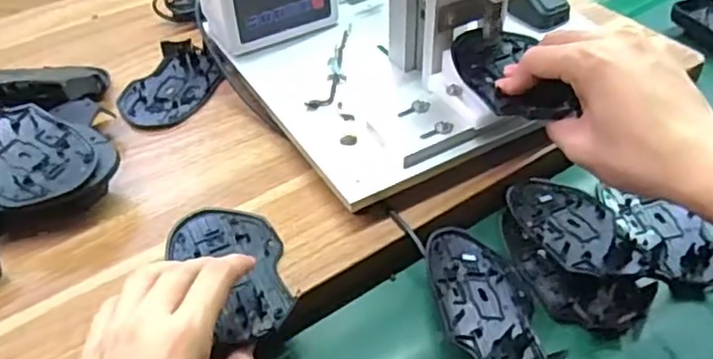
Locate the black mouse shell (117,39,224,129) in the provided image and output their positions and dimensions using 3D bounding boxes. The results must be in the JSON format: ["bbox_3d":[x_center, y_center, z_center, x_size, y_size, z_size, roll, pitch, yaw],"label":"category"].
[{"bbox_3d":[-0.162,-0.085,0.570,0.073,0.013,0.110,14,46,15],"label":"black mouse shell"}]

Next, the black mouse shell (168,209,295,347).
[{"bbox_3d":[-0.078,0.057,0.421,0.067,0.008,0.114,-17,46,-19],"label":"black mouse shell"}]

